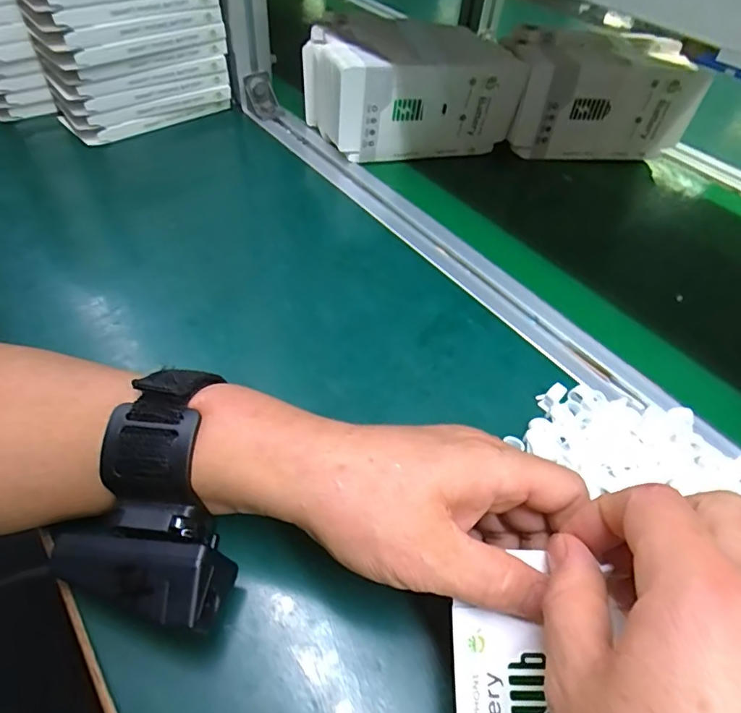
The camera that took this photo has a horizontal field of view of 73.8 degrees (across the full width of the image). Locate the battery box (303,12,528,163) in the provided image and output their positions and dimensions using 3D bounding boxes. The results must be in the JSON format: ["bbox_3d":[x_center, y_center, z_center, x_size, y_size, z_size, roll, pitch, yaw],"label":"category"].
[{"bbox_3d":[0.035,-0.260,0.488,0.183,0.101,0.118,-11,52,-13],"label":"battery box"}]

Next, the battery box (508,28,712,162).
[{"bbox_3d":[0.228,-0.263,0.501,0.171,0.089,0.077,1,50,-3],"label":"battery box"}]

